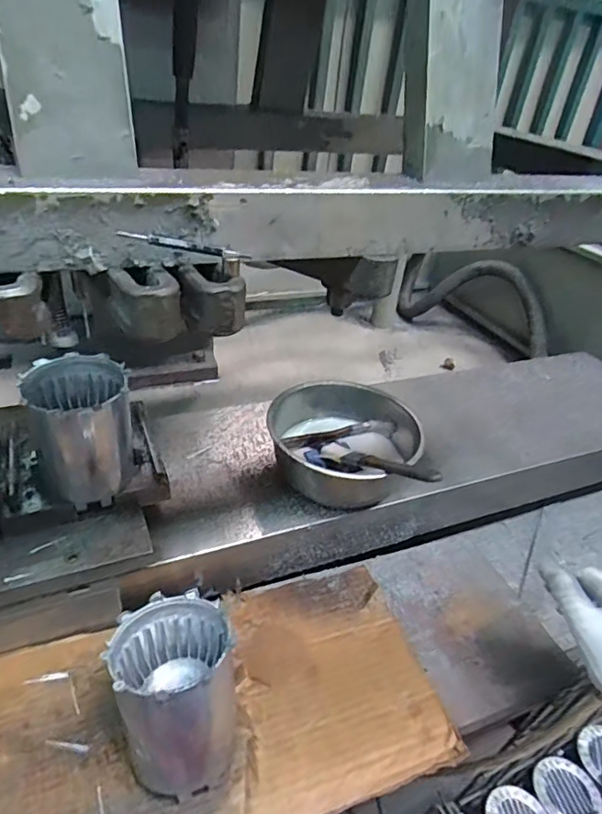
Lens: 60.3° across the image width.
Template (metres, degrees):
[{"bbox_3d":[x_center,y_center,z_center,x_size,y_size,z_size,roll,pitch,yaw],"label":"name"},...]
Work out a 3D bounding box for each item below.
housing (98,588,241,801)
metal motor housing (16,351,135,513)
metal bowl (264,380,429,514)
[{"bbox_3d":[-0.100,0.232,0.424,0.092,0.118,0.107,-15,41,-28],"label":"housing"},{"bbox_3d":[-0.212,0.020,0.507,0.086,0.120,0.080,-5,37,-16],"label":"metal motor housing"},{"bbox_3d":[0.047,0.047,0.652,0.168,0.085,0.175,5,36,-3],"label":"metal bowl"}]

